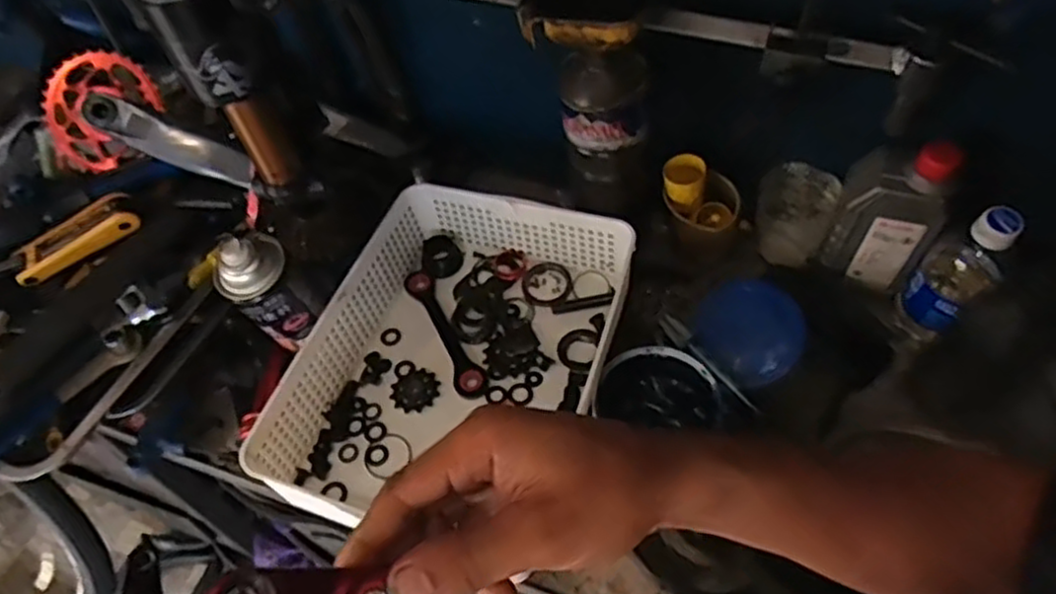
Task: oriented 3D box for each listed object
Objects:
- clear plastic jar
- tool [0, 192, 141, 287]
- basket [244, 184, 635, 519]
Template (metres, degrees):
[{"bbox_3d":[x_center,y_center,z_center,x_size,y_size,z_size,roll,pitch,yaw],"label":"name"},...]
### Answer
[{"bbox_3d":[0.258,-0.077,0.696,0.071,0.092,0.057,27,65,22],"label":"clear plastic jar"},{"bbox_3d":[-0.474,-0.046,0.703,0.182,0.033,0.042,-25,58,-9],"label":"tool"},{"bbox_3d":[-0.068,0.056,0.644,0.241,0.083,0.328,16,61,17],"label":"basket"}]

